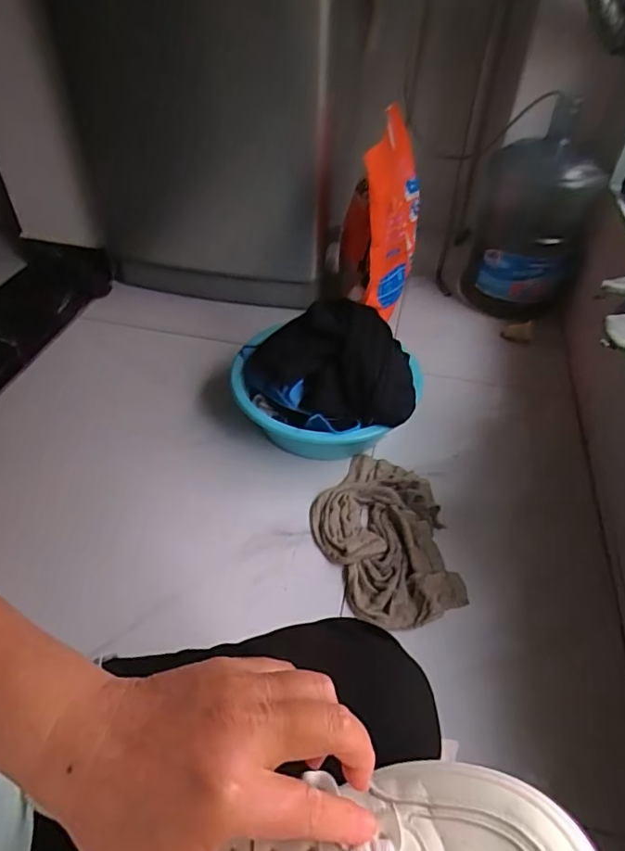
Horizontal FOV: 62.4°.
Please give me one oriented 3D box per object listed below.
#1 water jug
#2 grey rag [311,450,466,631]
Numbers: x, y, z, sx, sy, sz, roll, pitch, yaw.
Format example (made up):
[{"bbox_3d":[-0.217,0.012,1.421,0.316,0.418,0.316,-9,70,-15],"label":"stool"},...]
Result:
[{"bbox_3d":[0.541,-0.500,1.264,0.260,0.438,0.257,19,47,16],"label":"water jug"},{"bbox_3d":[0.112,0.186,0.870,0.206,0.053,0.315,-7,46,-9],"label":"grey rag"}]

